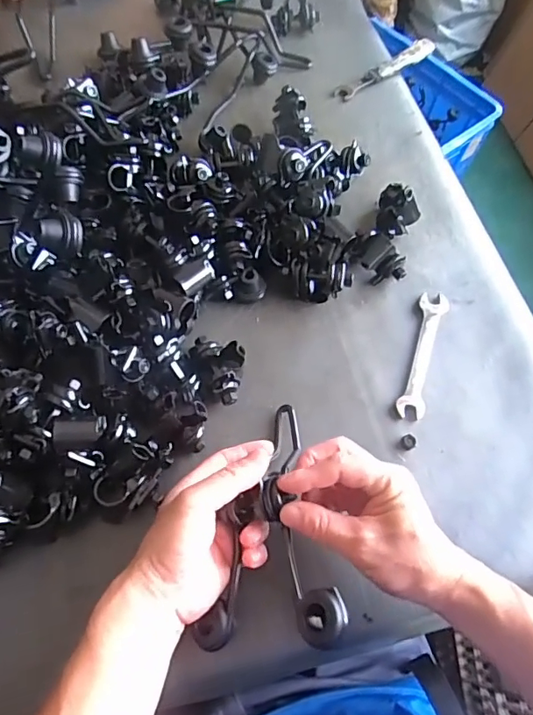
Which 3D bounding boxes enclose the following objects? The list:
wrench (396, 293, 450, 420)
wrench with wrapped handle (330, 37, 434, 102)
[{"bbox_3d":[0.156,-0.006,0.488,0.027,0.010,0.144,18,64,5],"label":"wrench"},{"bbox_3d":[0.162,-0.391,0.667,0.164,0.023,0.026,-32,70,-18],"label":"wrench with wrapped handle"}]

